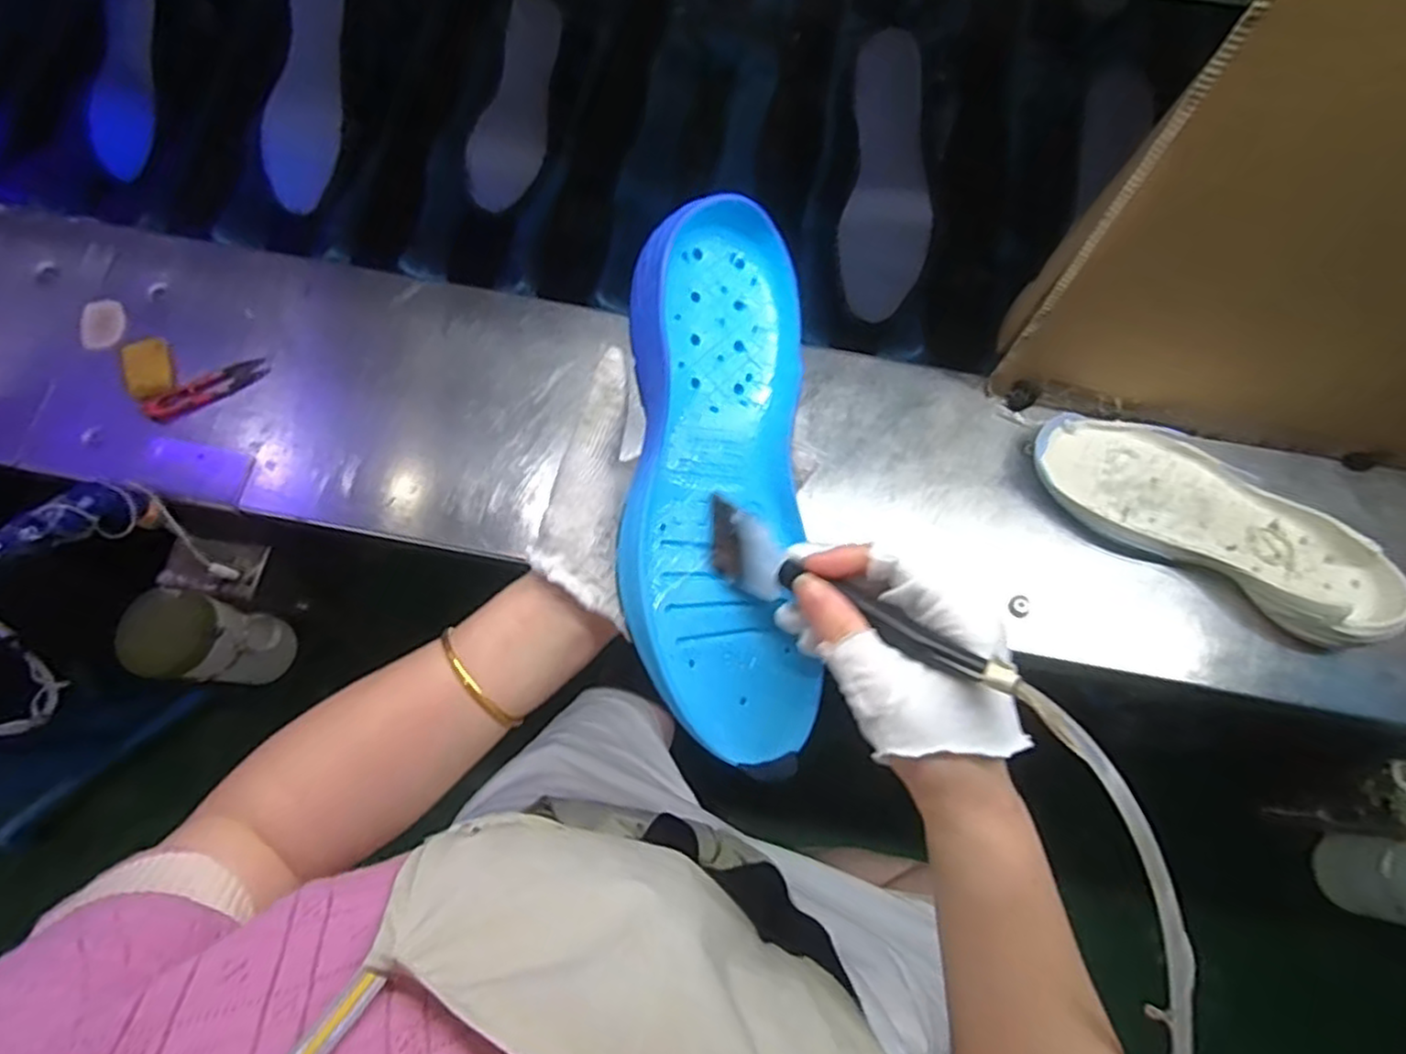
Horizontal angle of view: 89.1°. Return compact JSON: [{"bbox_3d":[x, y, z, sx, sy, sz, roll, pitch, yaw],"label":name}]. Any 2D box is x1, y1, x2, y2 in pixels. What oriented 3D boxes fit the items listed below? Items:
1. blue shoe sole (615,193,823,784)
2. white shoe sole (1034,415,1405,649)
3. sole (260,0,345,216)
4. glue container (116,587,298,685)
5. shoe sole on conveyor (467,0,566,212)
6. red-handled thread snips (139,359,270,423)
[{"bbox_3d":[0.008,-0.030,0.375,0.098,0.048,0.280,1,83,-24],"label":"blue shoe sole"},{"bbox_3d":[0.395,-0.007,0.561,0.275,0.040,0.107,34,75,7],"label":"white shoe sole"},{"bbox_3d":[-0.391,-0.451,0.717,0.066,0.018,0.251,11,104,-32],"label":"sole"},{"bbox_3d":[-0.443,0.105,0.645,0.082,0.113,0.075,17,73,3],"label":"glue container"},{"bbox_3d":[-0.180,-0.417,0.709,0.068,0.009,0.200,19,94,-12],"label":"shoe sole on conveyor"},{"bbox_3d":[-0.421,-0.117,0.608,0.100,0.008,0.023,-30,77,-11],"label":"red-handled thread snips"}]

